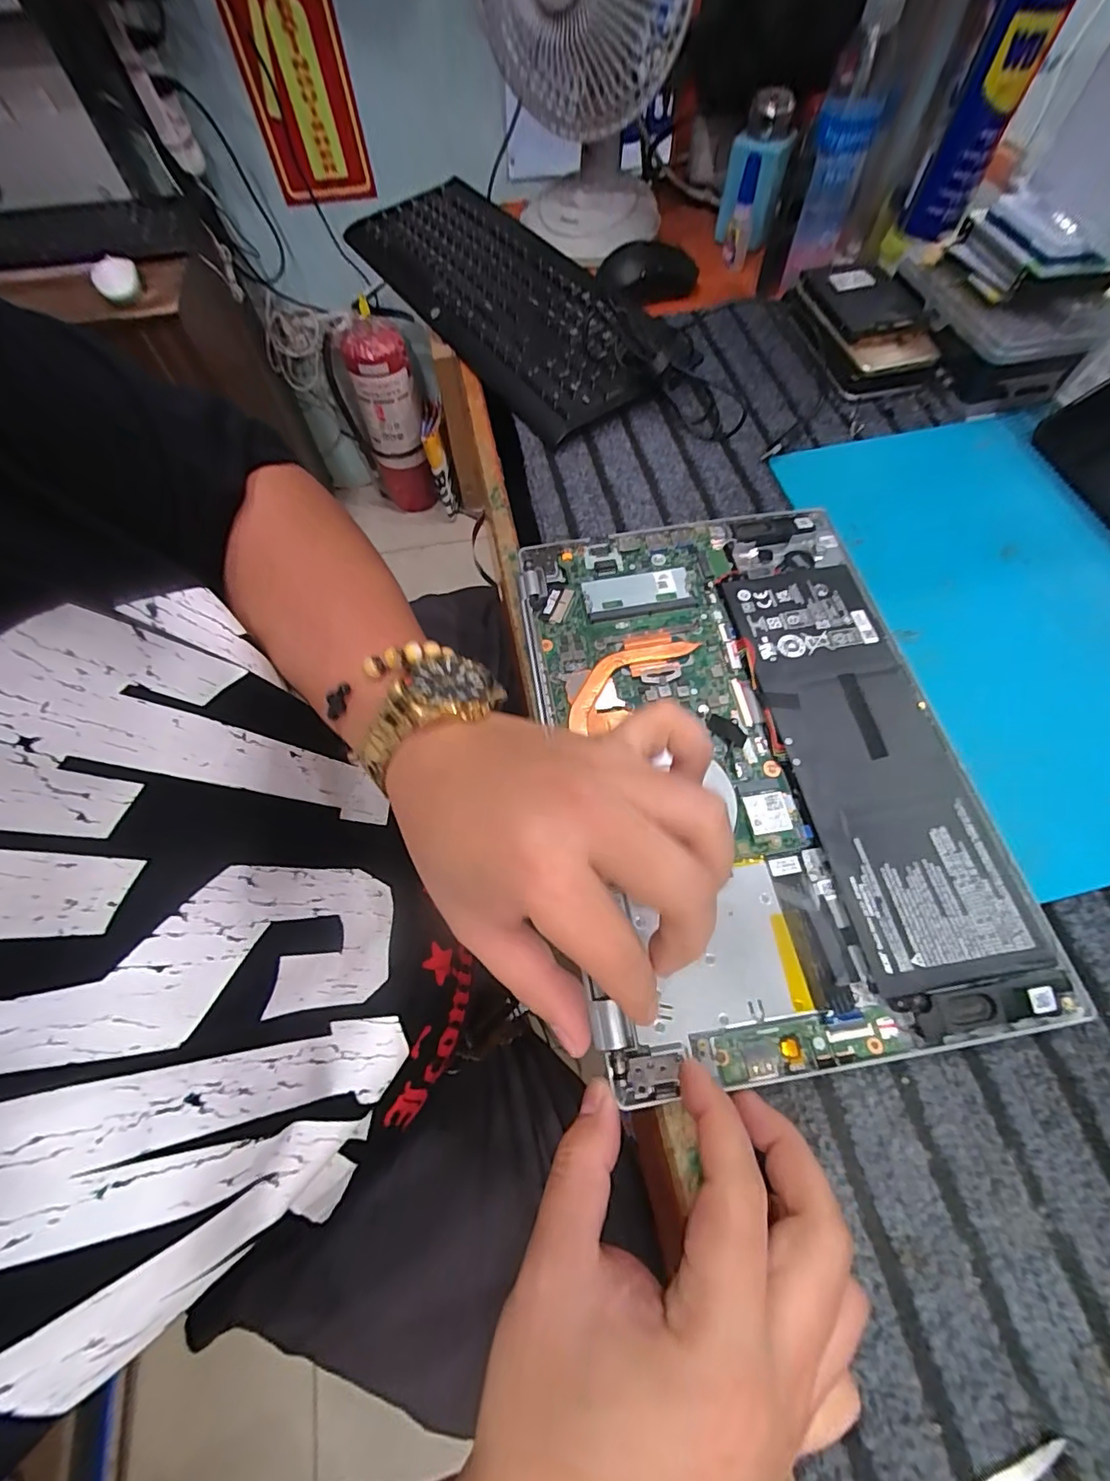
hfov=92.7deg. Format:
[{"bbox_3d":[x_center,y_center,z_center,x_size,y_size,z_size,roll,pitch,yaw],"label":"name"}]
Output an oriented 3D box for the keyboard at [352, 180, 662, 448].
[{"bbox_3d":[-0.063,-0.441,0.516,0.151,0.024,0.443,-37,66,2],"label":"keyboard"}]

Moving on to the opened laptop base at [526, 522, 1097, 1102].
[{"bbox_3d":[0.106,0.001,0.297,0.216,0.019,0.322,-8,65,-3],"label":"opened laptop base"}]

